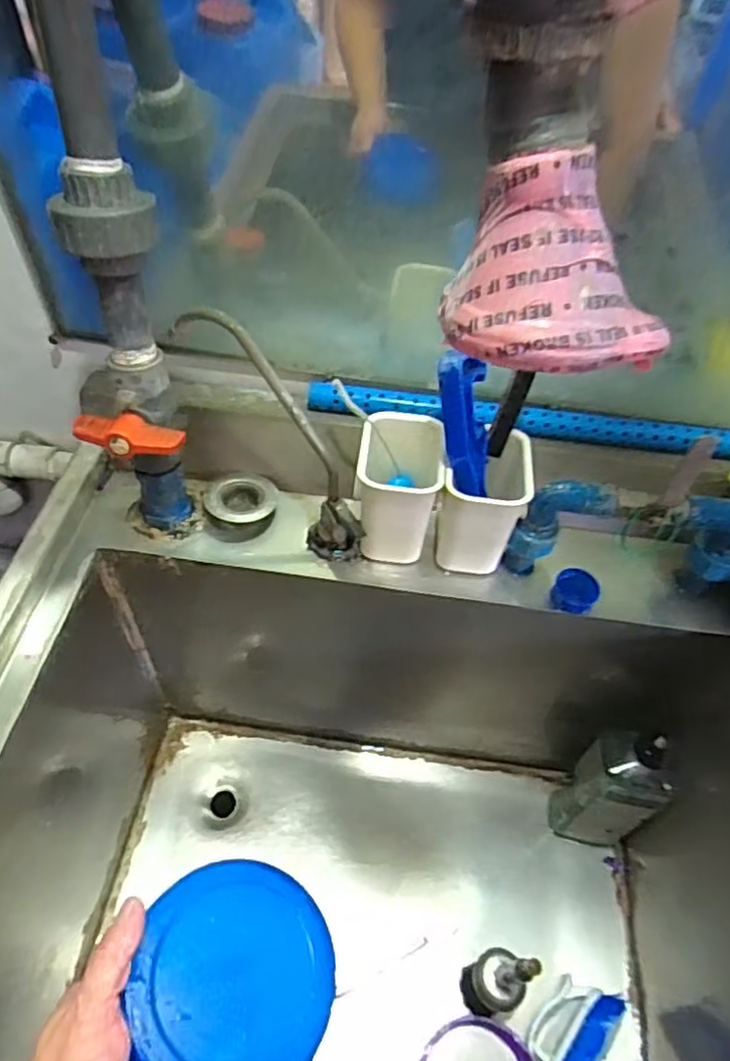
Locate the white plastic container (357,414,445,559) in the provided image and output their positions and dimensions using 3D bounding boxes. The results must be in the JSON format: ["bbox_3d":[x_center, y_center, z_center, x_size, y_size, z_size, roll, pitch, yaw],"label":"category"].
[{"bbox_3d":[0.028,-0.037,0.589,0.075,0.101,0.089,4,52,-2],"label":"white plastic container"}]

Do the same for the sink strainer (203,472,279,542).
[{"bbox_3d":[-0.120,-0.025,0.632,0.068,0.022,0.061,0,52,-5],"label":"sink strainer"}]

